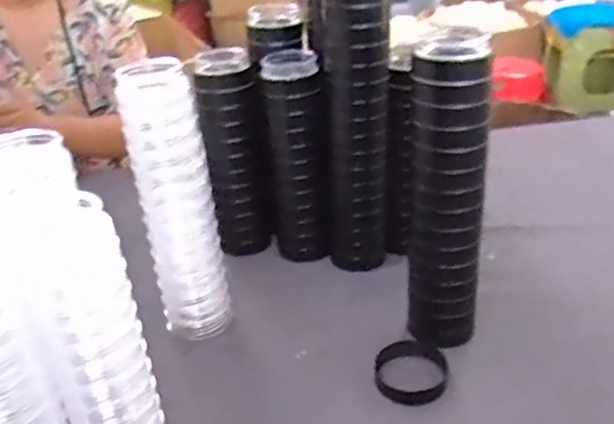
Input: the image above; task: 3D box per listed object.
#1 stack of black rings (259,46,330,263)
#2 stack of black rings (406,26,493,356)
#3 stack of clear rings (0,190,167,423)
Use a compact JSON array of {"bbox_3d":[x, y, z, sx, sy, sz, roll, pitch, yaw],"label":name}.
[{"bbox_3d":[-0.013,-0.055,0.770,0.071,0.247,0.076,-6,31,-3],"label":"stack of black rings"},{"bbox_3d":[0.133,-0.016,0.617,0.072,0.293,0.081,5,32,14],"label":"stack of black rings"},{"bbox_3d":[-0.158,0.107,0.499,0.070,0.235,0.068,-16,33,-20],"label":"stack of clear rings"}]

